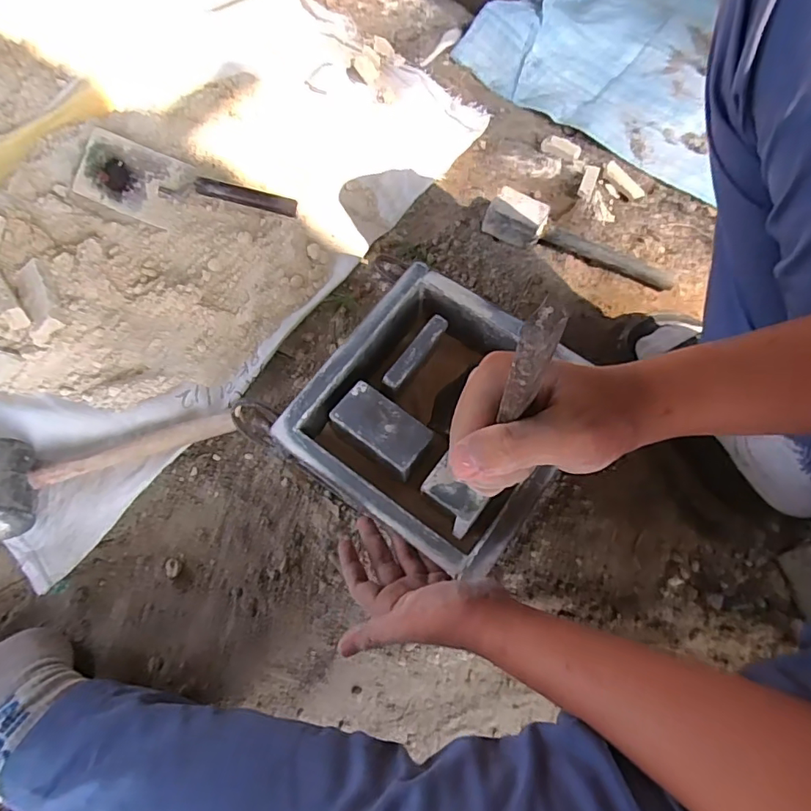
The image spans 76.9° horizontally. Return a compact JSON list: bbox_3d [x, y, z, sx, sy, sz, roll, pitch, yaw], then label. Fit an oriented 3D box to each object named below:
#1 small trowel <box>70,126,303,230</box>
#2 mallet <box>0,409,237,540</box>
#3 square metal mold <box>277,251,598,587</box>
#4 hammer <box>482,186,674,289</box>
[{"bbox_3d":[-0.292,-0.300,0.697,0.280,0.055,0.113,11,68,3],"label":"small trowel"},{"bbox_3d":[-0.321,0.070,0.553,0.266,0.071,0.107,-10,69,-5],"label":"mallet"},{"bbox_3d":[0.034,0.013,0.528,0.233,0.089,0.236,35,73,11],"label":"square metal mold"},{"bbox_3d":[0.237,-0.227,0.693,0.259,0.039,0.056,20,70,9],"label":"hammer"}]

